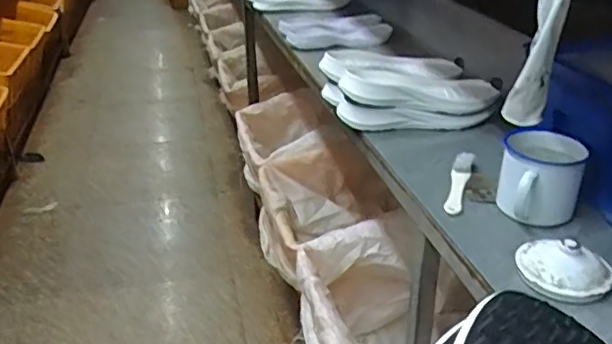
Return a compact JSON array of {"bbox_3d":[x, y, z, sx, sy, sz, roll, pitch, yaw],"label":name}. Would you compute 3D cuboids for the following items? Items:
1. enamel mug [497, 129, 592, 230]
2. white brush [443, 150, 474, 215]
[{"bbox_3d":[0.305,0.007,0.775,0.101,0.086,0.121,12,30,20],"label":"enamel mug"},{"bbox_3d":[0.218,0.012,0.850,0.028,0.021,0.155,10,30,18],"label":"white brush"}]

